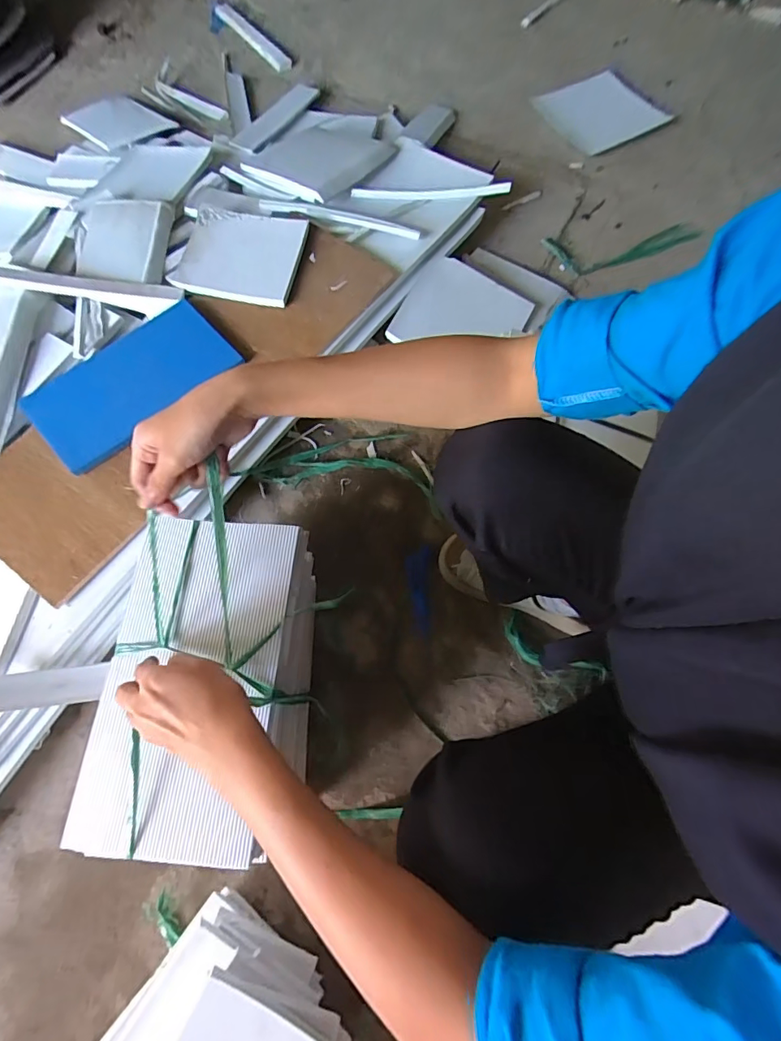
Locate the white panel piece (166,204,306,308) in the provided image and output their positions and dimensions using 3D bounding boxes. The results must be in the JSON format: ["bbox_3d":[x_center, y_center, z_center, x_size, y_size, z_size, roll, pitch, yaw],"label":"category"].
[{"bbox_3d":[-0.245,-0.435,0.770,0.184,0.024,0.173,9,70,1],"label":"white panel piece"}]

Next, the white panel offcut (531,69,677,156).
[{"bbox_3d":[0.516,-1.012,1.156,0.281,0.017,0.236,-33,75,-12],"label":"white panel offcut"}]

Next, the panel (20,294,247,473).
[{"bbox_3d":[-0.377,-0.207,0.691,0.282,0.019,0.147,-42,77,-15],"label":"panel"}]

